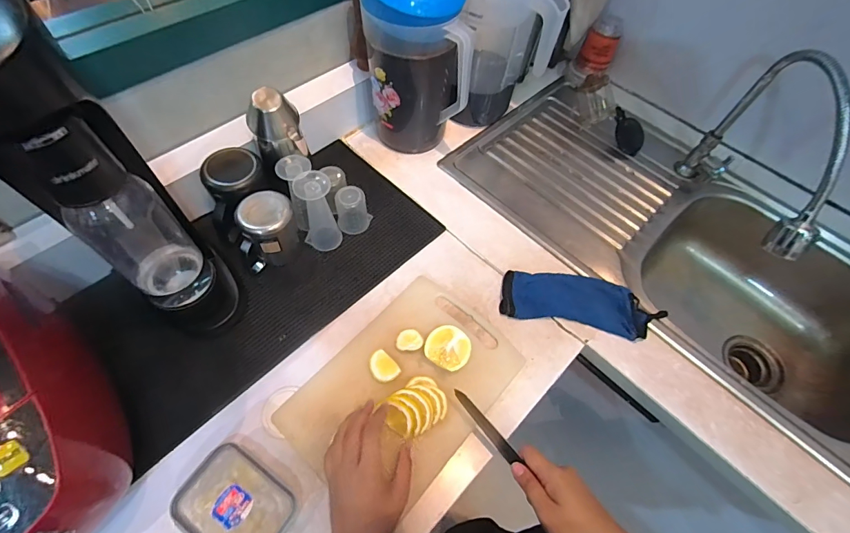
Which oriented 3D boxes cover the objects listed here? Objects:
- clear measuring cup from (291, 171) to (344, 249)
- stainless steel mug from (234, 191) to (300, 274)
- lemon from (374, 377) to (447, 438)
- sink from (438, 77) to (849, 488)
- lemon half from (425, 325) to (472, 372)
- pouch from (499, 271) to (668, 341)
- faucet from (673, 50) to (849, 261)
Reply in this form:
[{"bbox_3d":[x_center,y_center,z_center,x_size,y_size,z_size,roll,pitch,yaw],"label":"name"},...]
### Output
[{"bbox_3d":[-0.168,-0.082,0.620,0.058,0.137,0.052,-10,60,-8],"label":"clear measuring cup"},{"bbox_3d":[-0.237,-0.052,0.606,0.089,0.105,0.067,-19,61,-12],"label":"stainless steel mug"},{"bbox_3d":[-0.009,0.183,0.520,0.063,0.025,0.077,39,66,20],"label":"lemon"},{"bbox_3d":[0.466,-0.007,0.799,0.843,0.228,0.444,40,65,19],"label":"sink"},{"bbox_3d":[0.033,0.120,0.568,0.063,0.038,0.058,2,59,-3],"label":"lemon half"},{"bbox_3d":[0.244,0.051,0.619,0.240,0.027,0.095,10,59,5],"label":"pouch"},{"bbox_3d":[0.541,-0.155,0.620,0.056,0.261,0.286,-2,59,-3],"label":"faucet"}]

